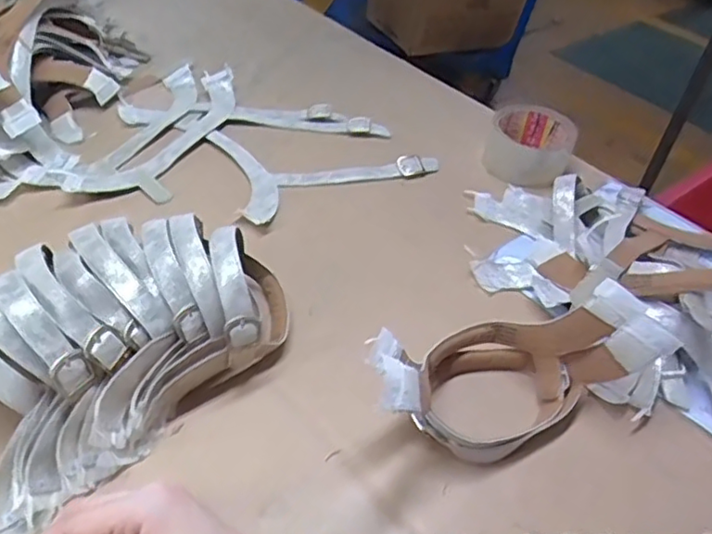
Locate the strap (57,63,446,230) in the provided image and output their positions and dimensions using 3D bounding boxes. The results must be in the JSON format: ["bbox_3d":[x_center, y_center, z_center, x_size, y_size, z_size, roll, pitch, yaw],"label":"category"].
[{"bbox_3d":[-0.092,-0.131,0.671,0.339,0.015,0.247,9,43,1],"label":"strap"}]

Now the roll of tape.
[{"bbox_3d":[0.191,-0.133,0.682,0.094,0.047,0.090,16,44,9],"label":"roll of tape"}]

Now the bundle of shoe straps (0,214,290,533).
[{"bbox_3d":[-0.171,0.048,0.420,0.152,0.083,0.284,35,50,26],"label":"bundle of shoe straps"}]

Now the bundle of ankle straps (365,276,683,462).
[{"bbox_3d":[0.098,0.069,0.429,0.197,0.094,0.088,-12,47,-20],"label":"bundle of ankle straps"}]

